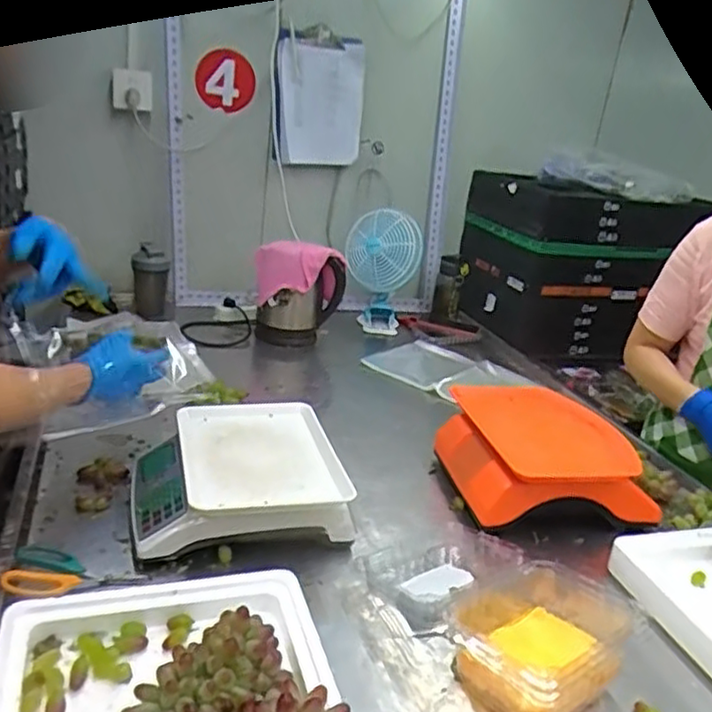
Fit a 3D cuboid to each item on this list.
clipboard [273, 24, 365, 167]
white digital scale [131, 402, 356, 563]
[{"bbox_3d":[-0.085,-0.592,1.555,0.224,0.291,0.027,-9,27,-26],"label":"clipboard"},{"bbox_3d":[-0.173,0.171,0.960,0.277,0.099,0.284,1,22,-18],"label":"white digital scale"}]

